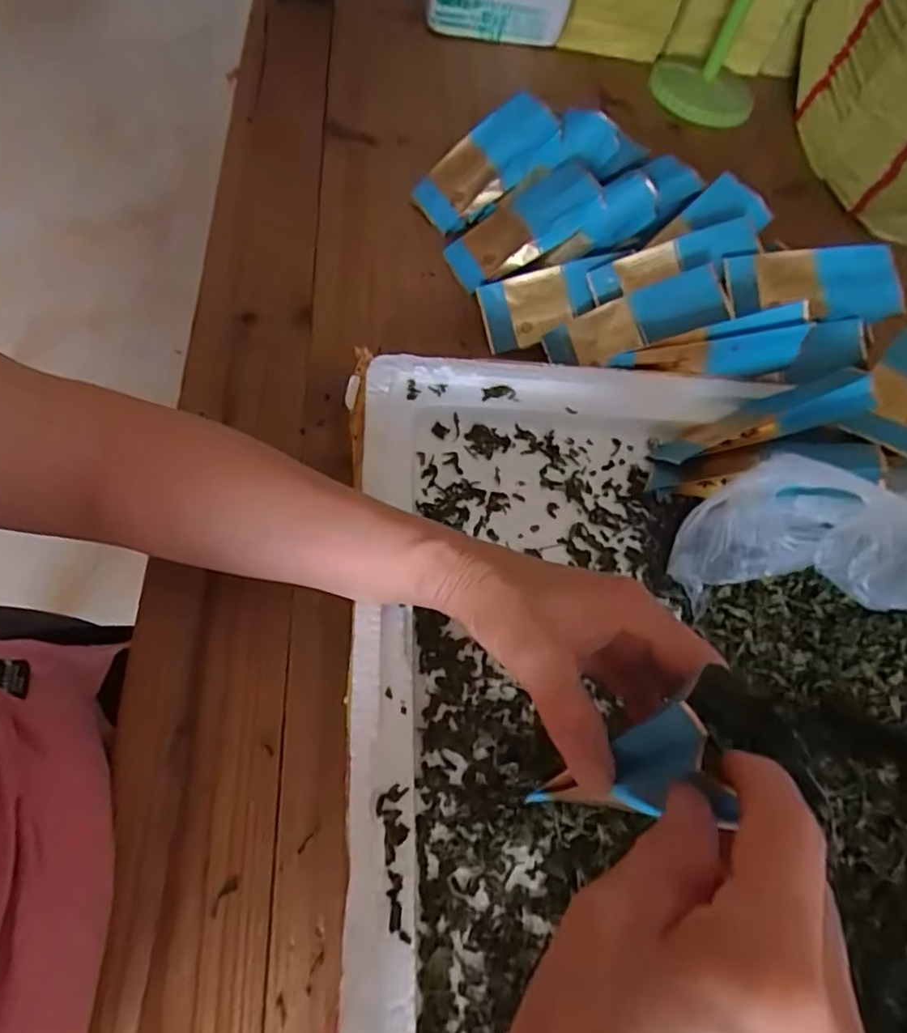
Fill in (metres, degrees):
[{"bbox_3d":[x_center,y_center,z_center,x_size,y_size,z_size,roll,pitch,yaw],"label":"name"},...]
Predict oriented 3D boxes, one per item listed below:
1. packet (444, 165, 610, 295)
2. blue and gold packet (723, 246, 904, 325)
[{"bbox_3d":[0.054,-0.232,0.493,0.122,0.028,0.055,-30,64,9],"label":"packet"},{"bbox_3d":[0.266,-0.169,0.451,0.127,0.049,0.017,1,29,5],"label":"blue and gold packet"}]

